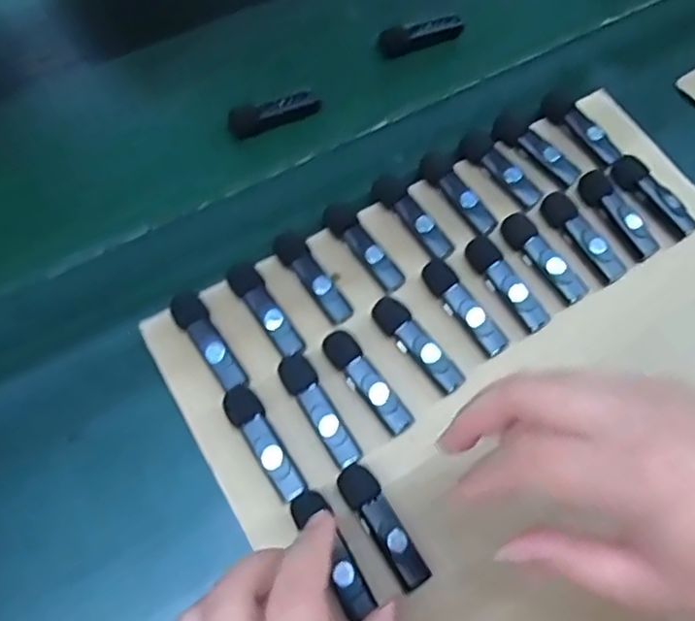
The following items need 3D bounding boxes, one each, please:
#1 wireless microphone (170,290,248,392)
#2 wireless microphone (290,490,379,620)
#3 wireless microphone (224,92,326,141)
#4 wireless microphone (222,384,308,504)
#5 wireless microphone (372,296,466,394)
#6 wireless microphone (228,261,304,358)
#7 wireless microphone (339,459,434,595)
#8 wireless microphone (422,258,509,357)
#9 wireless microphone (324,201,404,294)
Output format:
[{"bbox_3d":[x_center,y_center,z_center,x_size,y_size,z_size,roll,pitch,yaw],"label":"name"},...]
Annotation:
[{"bbox_3d":[-0.078,0.016,0.350,0.017,0.011,0.061,-30,67,-14],"label":"wireless microphone"},{"bbox_3d":[-0.007,0.118,0.310,0.018,0.013,0.064,-28,69,-14],"label":"wireless microphone"},{"bbox_3d":[-0.050,-0.136,0.437,0.065,0.014,0.016,-18,65,-9],"label":"wireless microphone"},{"bbox_3d":[-0.044,0.068,0.330,0.018,0.011,0.066,-29,67,-14],"label":"wireless microphone"},{"bbox_3d":[0.039,0.018,0.356,0.017,0.011,0.062,-37,69,-17],"label":"wireless microphone"},{"bbox_3d":[-0.047,-0.002,0.358,0.017,0.010,0.061,-30,67,-15],"label":"wireless microphone"},{"bbox_3d":[0.017,0.106,0.315,0.018,0.011,0.064,-29,67,-14],"label":"wireless microphone"},{"bbox_3d":[0.067,-0.003,0.367,0.015,0.011,0.066,-31,67,-15],"label":"wireless microphone"},{"bbox_3d":[0.009,-0.039,0.379,0.016,0.013,0.064,-33,68,-16],"label":"wireless microphone"}]

